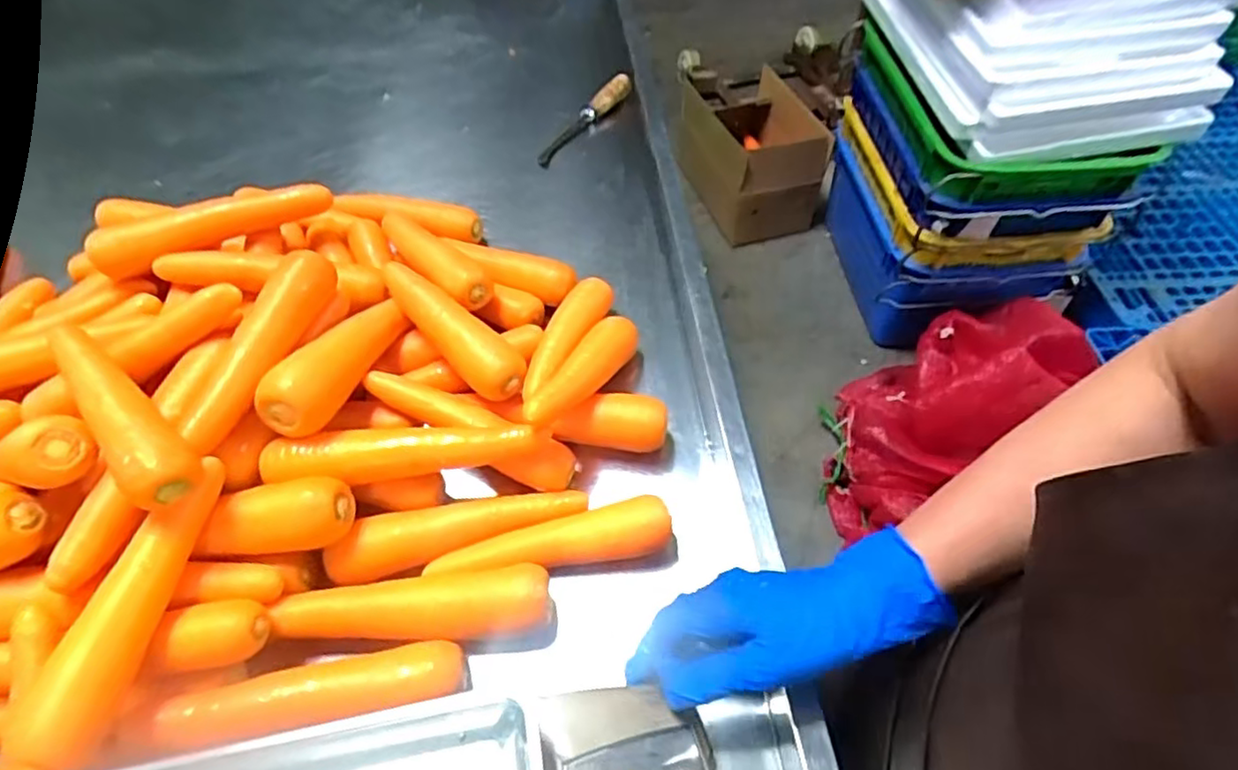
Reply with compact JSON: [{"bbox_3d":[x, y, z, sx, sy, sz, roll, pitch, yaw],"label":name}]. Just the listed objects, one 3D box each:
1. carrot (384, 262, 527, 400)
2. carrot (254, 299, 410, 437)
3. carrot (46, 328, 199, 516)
[{"bbox_3d":[-0.153,-0.051,0.595,0.049,0.044,0.193,-38,61,-24],"label":"carrot"},{"bbox_3d":[-0.229,-0.026,0.545,0.046,0.041,0.174,10,35,9],"label":"carrot"},{"bbox_3d":[-0.354,0.013,0.453,0.196,0.035,0.042,36,62,25],"label":"carrot"}]

